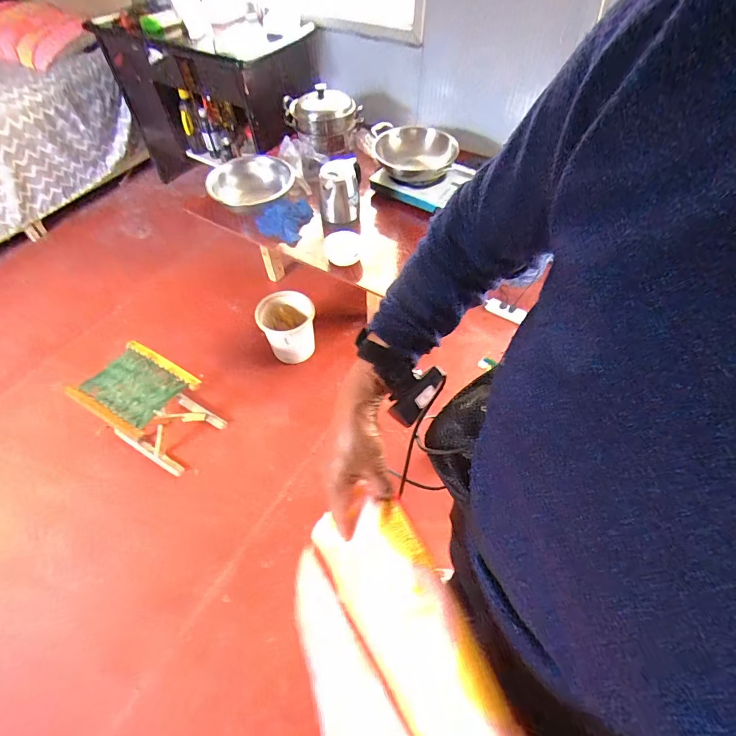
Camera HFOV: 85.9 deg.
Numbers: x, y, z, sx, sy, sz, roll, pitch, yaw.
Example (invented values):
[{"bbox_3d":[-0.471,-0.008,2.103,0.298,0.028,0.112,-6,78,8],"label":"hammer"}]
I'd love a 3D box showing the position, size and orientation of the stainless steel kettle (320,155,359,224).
[{"bbox_3d":[-0.098,-0.606,1.389,0.140,0.200,0.131,-4,55,1],"label":"stainless steel kettle"}]

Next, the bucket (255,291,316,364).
[{"bbox_3d":[-0.304,-0.147,1.528,0.205,0.237,0.181,-20,56,-10],"label":"bucket"}]

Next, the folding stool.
[{"bbox_3d":[-0.689,0.131,1.284,0.289,0.296,0.255,27,58,17],"label":"folding stool"}]

